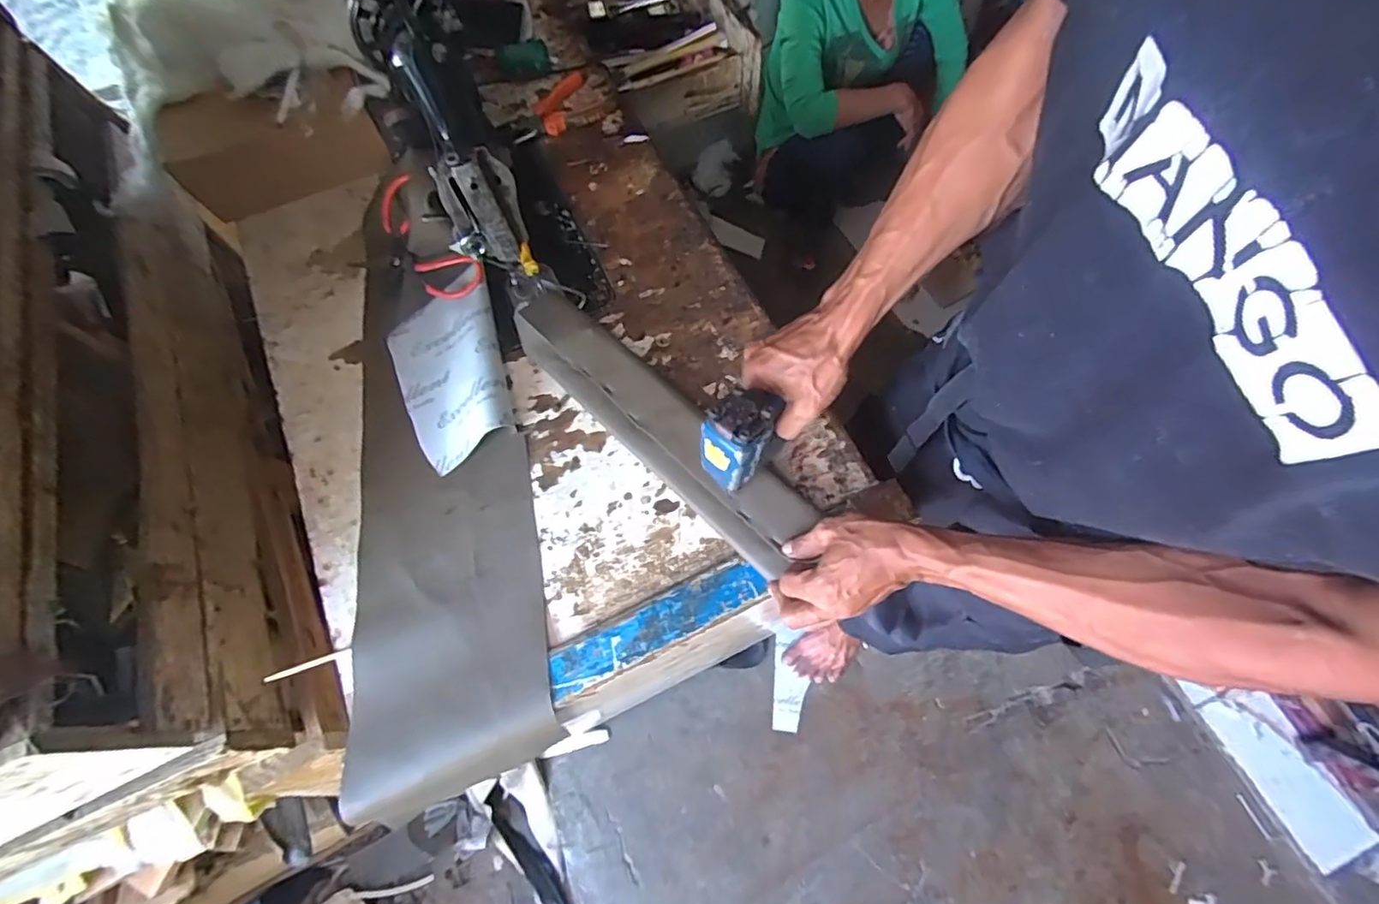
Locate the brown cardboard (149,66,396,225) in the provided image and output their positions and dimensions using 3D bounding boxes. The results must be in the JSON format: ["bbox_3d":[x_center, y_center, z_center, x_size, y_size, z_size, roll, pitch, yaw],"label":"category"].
[{"bbox_3d":[-0.549,-0.420,0.797,0.251,0.111,0.097,-21,66,-6],"label":"brown cardboard"}]

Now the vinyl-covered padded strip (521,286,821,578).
[{"bbox_3d":[-0.039,-0.038,0.640,0.089,0.044,0.404,-41,70,-14],"label":"vinyl-covered padded strip"}]

